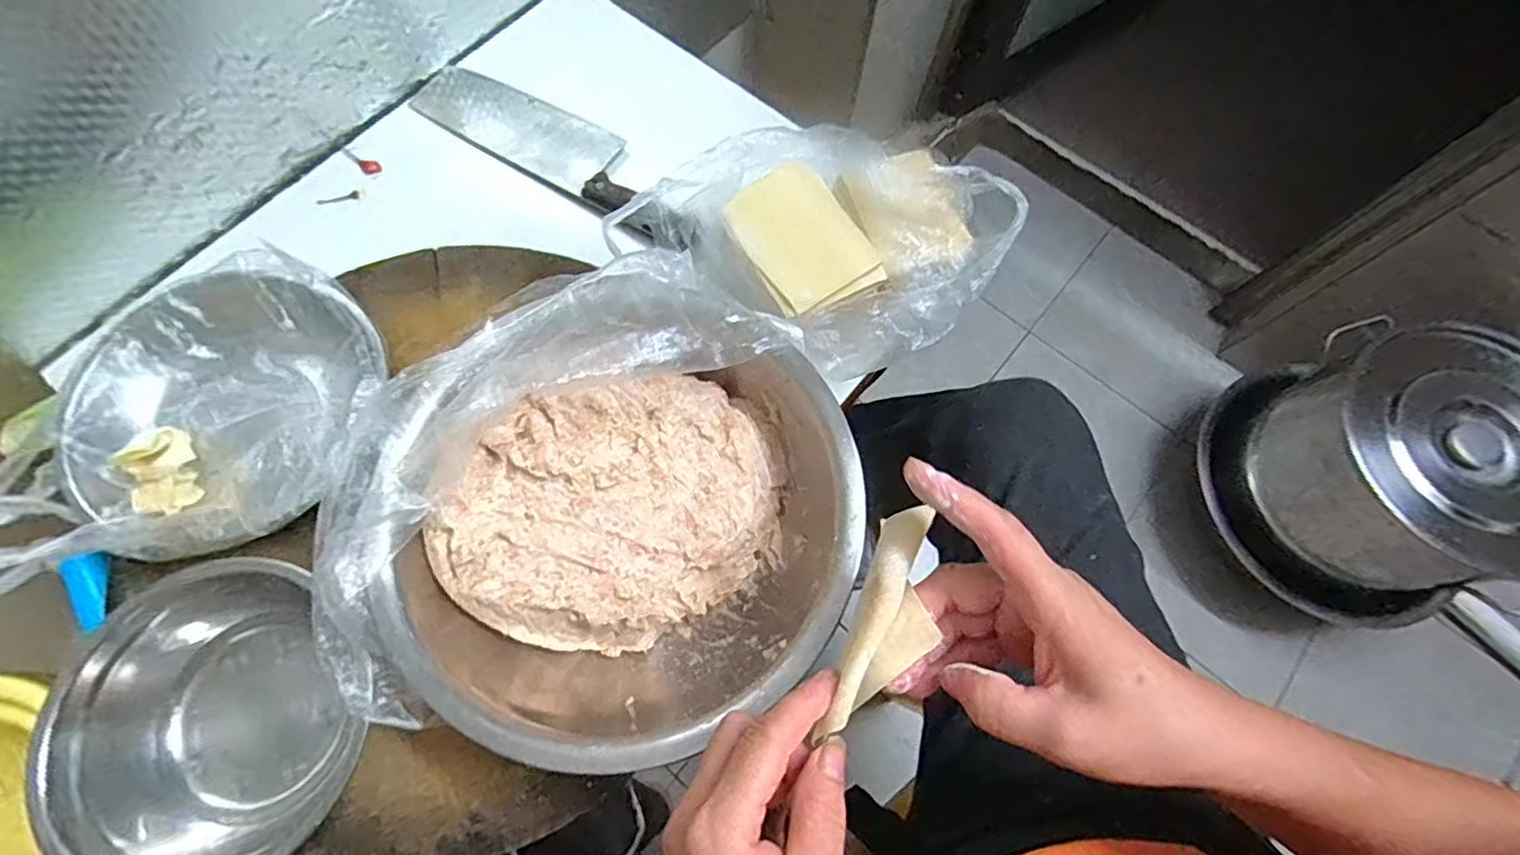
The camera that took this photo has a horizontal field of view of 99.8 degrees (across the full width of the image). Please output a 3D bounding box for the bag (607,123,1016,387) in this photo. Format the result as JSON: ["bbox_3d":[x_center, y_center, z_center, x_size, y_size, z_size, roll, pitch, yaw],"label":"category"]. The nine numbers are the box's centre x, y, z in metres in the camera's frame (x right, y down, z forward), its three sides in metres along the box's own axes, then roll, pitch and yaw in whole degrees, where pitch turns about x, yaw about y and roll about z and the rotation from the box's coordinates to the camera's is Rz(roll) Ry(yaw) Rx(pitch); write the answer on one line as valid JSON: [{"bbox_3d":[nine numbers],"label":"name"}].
[{"bbox_3d":[0.050,-0.157,0.486,0.247,0.050,0.208,34,73,10],"label":"bag"}]

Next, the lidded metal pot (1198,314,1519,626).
[{"bbox_3d":[0.799,0.062,0.833,0.328,0.245,0.322,38,73,11],"label":"lidded metal pot"}]

